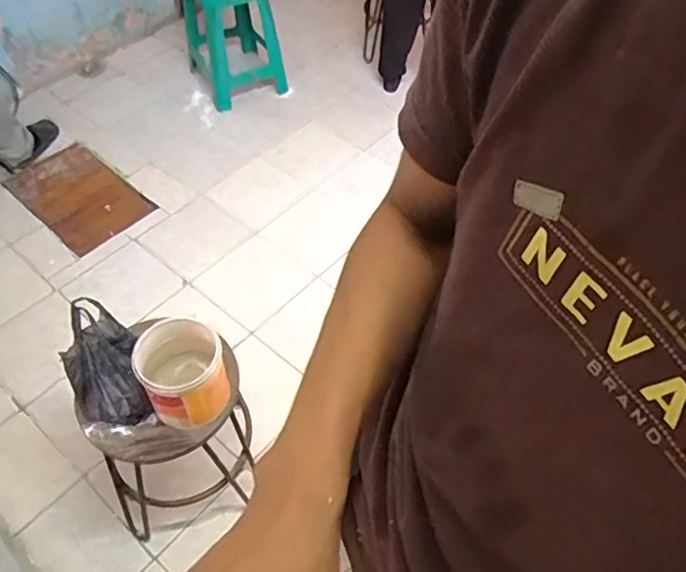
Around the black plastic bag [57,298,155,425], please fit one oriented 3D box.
[{"bbox_3d":[-0.467,0.145,1.150,0.132,0.144,0.219,-15,52,-11],"label":"black plastic bag"}]

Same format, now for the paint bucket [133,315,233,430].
[{"bbox_3d":[-0.303,0.163,1.133,0.152,0.154,0.147,0,51,0],"label":"paint bucket"}]

